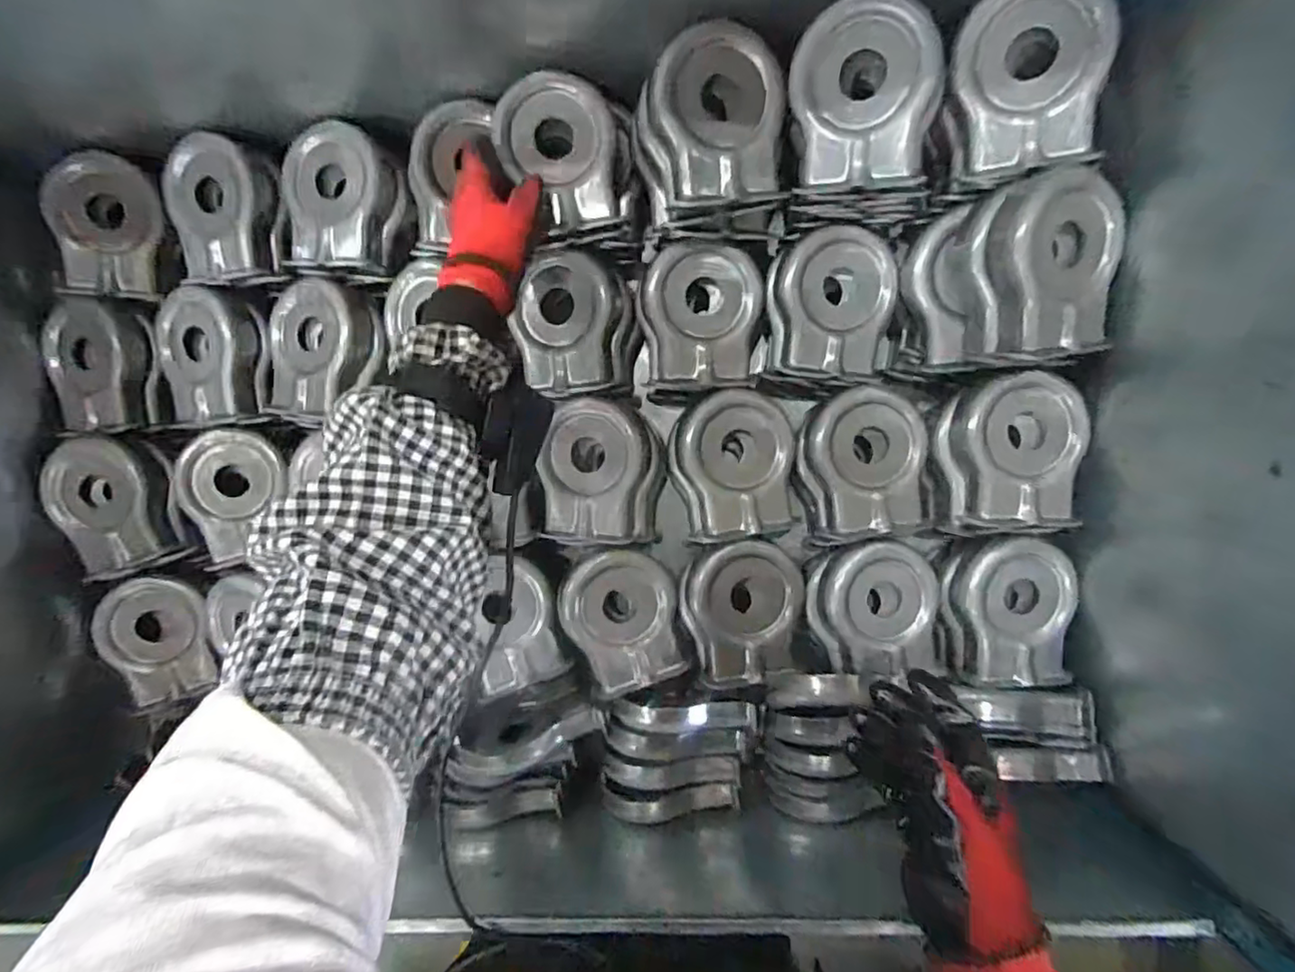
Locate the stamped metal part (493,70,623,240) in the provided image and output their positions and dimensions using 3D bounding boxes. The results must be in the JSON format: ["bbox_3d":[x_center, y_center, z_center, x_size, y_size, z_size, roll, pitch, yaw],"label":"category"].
[{"bbox_3d":[-0.067,-0.260,0.504,0.089,0.051,0.113,-18,93,5],"label":"stamped metal part"}]

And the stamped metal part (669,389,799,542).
[{"bbox_3d":[0.075,-0.019,0.540,0.102,0.030,0.122,-8,94,4],"label":"stamped metal part"}]

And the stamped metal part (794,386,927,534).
[{"bbox_3d":[0.183,-0.021,0.540,0.102,0.053,0.120,-9,94,4],"label":"stamped metal part"}]

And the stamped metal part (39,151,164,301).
[{"bbox_3d":[-0.498,-0.239,0.583,0.087,0.048,0.121,0,102,-20],"label":"stamped metal part"}]

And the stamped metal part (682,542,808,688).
[{"bbox_3d":[0.084,0.108,0.548,0.101,0.034,0.120,-8,94,4],"label":"stamped metal part"}]

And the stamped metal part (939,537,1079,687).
[{"bbox_3d":[0.308,0.105,0.528,0.101,0.029,0.119,-8,94,4],"label":"stamped metal part"}]

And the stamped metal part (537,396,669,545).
[{"bbox_3d":[-0.040,-0.013,0.562,0.106,0.054,0.125,8,95,3],"label":"stamped metal part"}]

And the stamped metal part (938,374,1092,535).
[{"bbox_3d":[0.293,-0.023,0.507,0.101,0.043,0.130,2,95,3],"label":"stamped metal part"}]

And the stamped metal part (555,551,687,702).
[{"bbox_3d":[-0.024,0.119,0.559,0.101,0.038,0.124,-16,93,4],"label":"stamped metal part"}]

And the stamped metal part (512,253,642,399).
[{"bbox_3d":[-0.061,-0.140,0.555,0.105,0.055,0.121,-6,94,4],"label":"stamped metal part"}]

